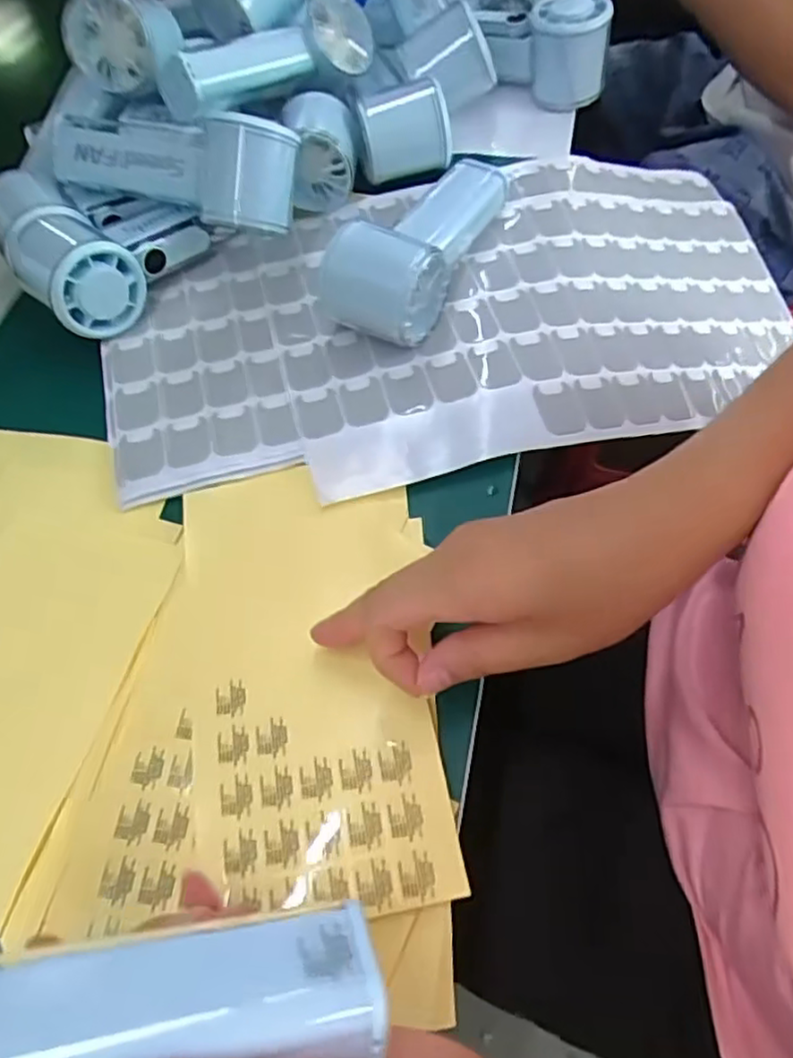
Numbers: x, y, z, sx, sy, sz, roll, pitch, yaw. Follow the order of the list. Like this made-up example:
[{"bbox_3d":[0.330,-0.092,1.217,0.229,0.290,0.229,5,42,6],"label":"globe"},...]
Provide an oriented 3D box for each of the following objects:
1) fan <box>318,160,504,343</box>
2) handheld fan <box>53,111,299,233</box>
[{"bbox_3d":[0.015,-0.179,0.414,0.071,0.051,0.150,22,64,18],"label":"fan"},{"bbox_3d":[-0.137,-0.224,0.426,0.156,0.068,0.053,21,62,15],"label":"handheld fan"}]

